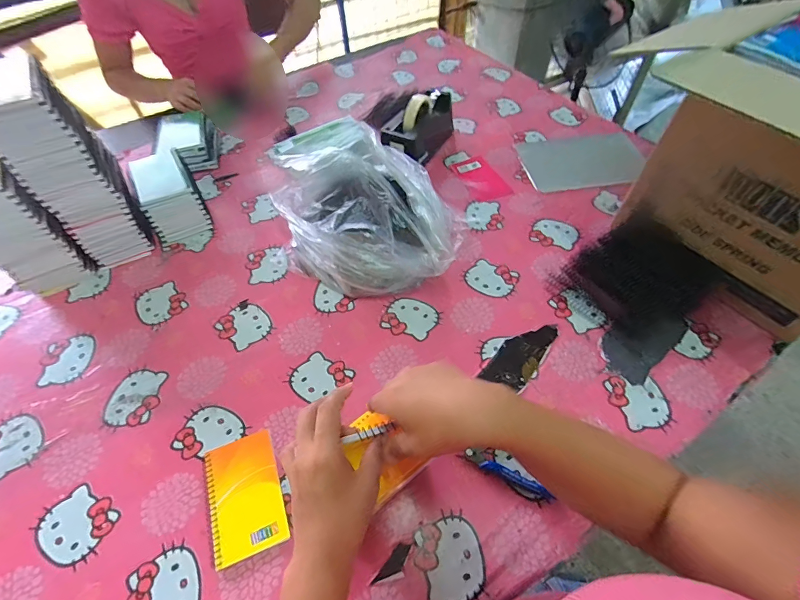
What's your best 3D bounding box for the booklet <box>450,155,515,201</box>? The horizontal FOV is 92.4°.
[{"bbox_3d":[0.170,-0.250,0.794,0.075,0.009,0.132,-23,57,-14],"label":"booklet"}]

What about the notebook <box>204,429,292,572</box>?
[{"bbox_3d":[-0.184,0.230,0.458,0.082,0.011,0.131,-19,56,-12],"label":"notebook"}]

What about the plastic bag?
[{"bbox_3d":[-0.051,-0.161,0.624,0.301,0.184,0.256,13,56,11],"label":"plastic bag"}]

